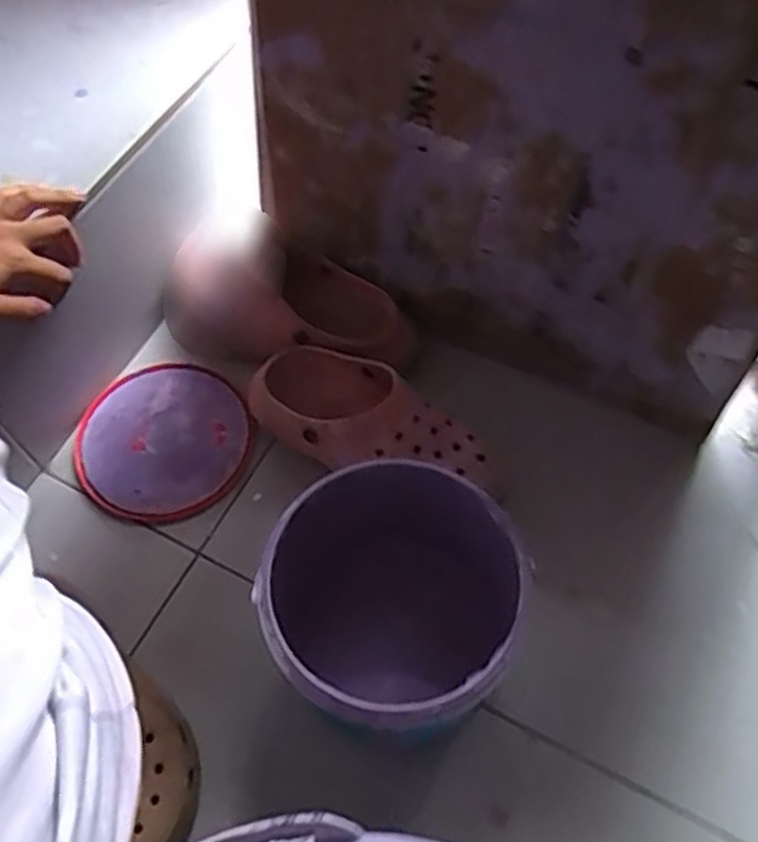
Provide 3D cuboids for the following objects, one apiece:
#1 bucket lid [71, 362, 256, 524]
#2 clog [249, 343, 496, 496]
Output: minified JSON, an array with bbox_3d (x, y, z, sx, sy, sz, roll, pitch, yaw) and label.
[{"bbox_3d":[-0.217,0.017,0.779,0.172,0.008,0.166,-1,61,1],"label":"bucket lid"},{"bbox_3d":[-0.018,-0.004,0.720,0.259,0.074,0.106,21,61,25],"label":"clog"}]

